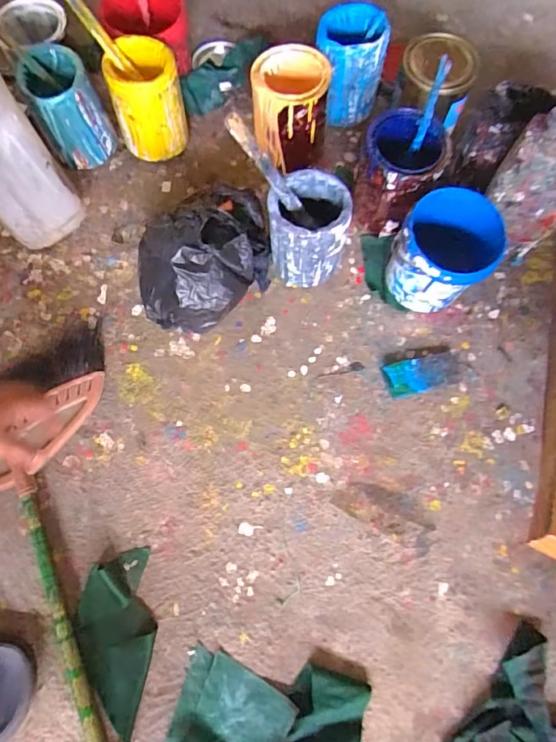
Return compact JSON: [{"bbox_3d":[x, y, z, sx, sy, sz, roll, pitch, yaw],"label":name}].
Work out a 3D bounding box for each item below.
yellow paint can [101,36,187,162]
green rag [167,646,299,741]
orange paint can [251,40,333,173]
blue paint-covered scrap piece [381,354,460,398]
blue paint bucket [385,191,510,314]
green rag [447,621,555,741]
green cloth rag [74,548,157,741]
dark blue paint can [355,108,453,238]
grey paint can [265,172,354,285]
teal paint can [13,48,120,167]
[{"bbox_3d":[-0.195,-0.404,0.730,0.101,0.134,0.105,-14,71,-5],"label":"yellow paint can"},{"bbox_3d":[-0.067,0.406,0.530,0.123,0.018,0.142,29,73,9],"label":"green rag"},{"bbox_3d":[0.019,-0.381,0.721,0.111,0.127,0.129,4,72,2],"label":"orange paint can"},{"bbox_3d":[0.199,0.005,0.664,0.101,0.017,0.048,-14,71,-5],"label":"blue paint-covered scrap piece"},{"bbox_3d":[0.222,-0.158,0.659,0.126,0.135,0.132,0,71,0],"label":"blue paint bucket"},{"bbox_3d":[0.278,0.392,0.531,0.112,0.026,0.170,39,75,12],"label":"green rag"},{"bbox_3d":[-0.186,0.313,0.551,0.083,0.036,0.188,-11,71,-4],"label":"green cloth rag"},{"bbox_3d":[0.168,-0.274,0.680,0.107,0.133,0.103,0,71,0],"label":"dark blue paint can"},{"bbox_3d":[0.040,-0.186,0.662,0.099,0.148,0.090,0,71,0],"label":"grey paint can"},{"bbox_3d":[-0.313,-0.390,0.724,0.092,0.144,0.092,0,71,0],"label":"teal paint can"}]

